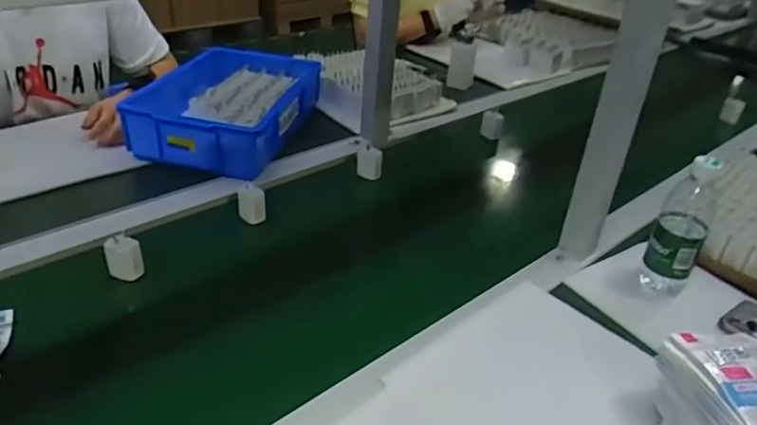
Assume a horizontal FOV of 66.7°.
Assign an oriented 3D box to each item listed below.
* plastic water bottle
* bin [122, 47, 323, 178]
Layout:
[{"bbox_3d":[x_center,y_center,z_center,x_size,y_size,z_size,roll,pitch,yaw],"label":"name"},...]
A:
[{"bbox_3d":[0.394,0.016,0.746,0.062,0.195,0.065,21,39,24],"label":"plastic water bottle"},{"bbox_3d":[-0.280,-0.206,1.093,0.252,0.090,0.378,8,35,7],"label":"bin"}]

